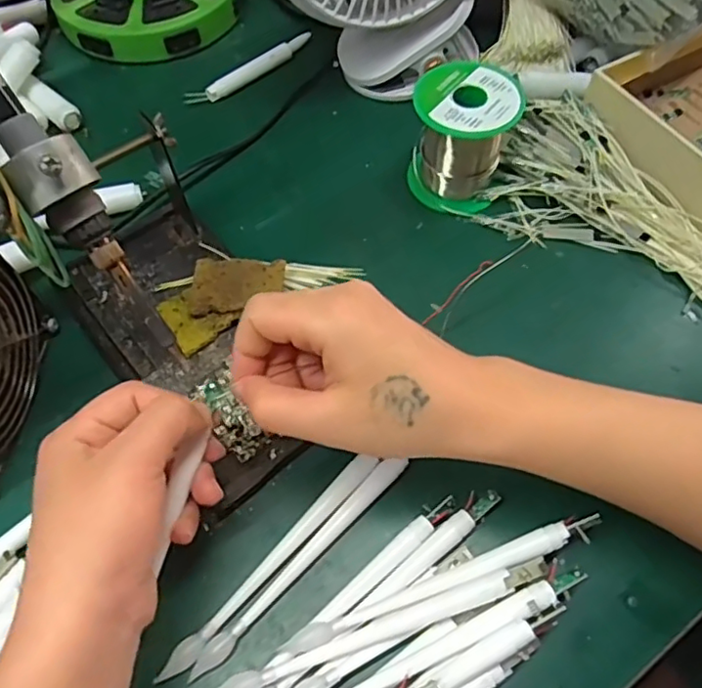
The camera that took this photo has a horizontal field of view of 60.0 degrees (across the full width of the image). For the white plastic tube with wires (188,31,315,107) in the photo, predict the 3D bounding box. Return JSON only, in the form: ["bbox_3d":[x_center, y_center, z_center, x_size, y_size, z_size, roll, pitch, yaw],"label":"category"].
[{"bbox_3d":[-0.080,-0.223,0.495,0.118,0.009,0.015,-39,67,-19],"label":"white plastic tube with wires"}]

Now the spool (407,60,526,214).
[{"bbox_3d":[0.074,-0.138,0.408,0.066,0.069,0.072,10,61,7],"label":"spool"}]

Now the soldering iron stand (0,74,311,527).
[{"bbox_3d":[-0.098,-0.053,0.291,0.093,0.204,0.203,-33,65,-17],"label":"soldering iron stand"}]

